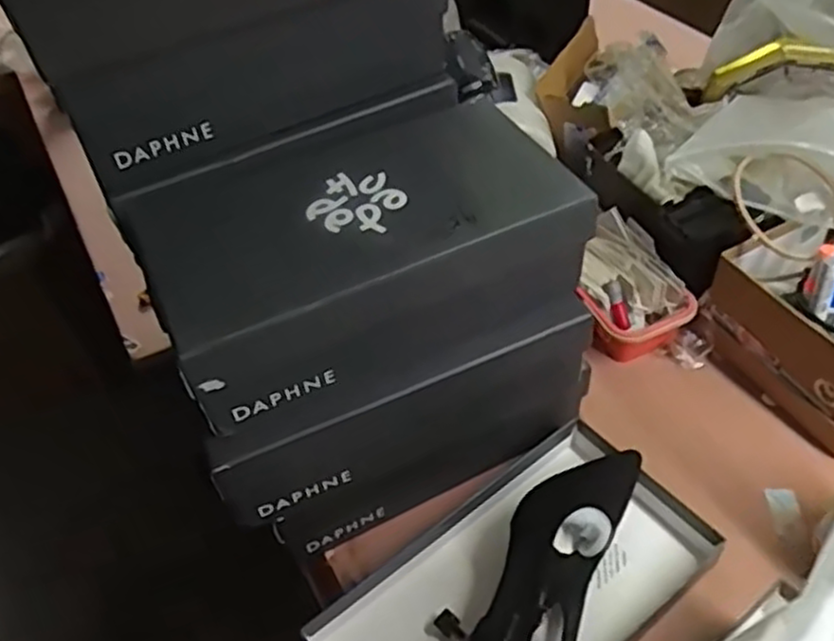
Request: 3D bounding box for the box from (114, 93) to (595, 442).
[{"bbox_3d":[-0.042,-0.050,0.547,0.296,0.105,0.167,-25,50,-16],"label":"box"}]

